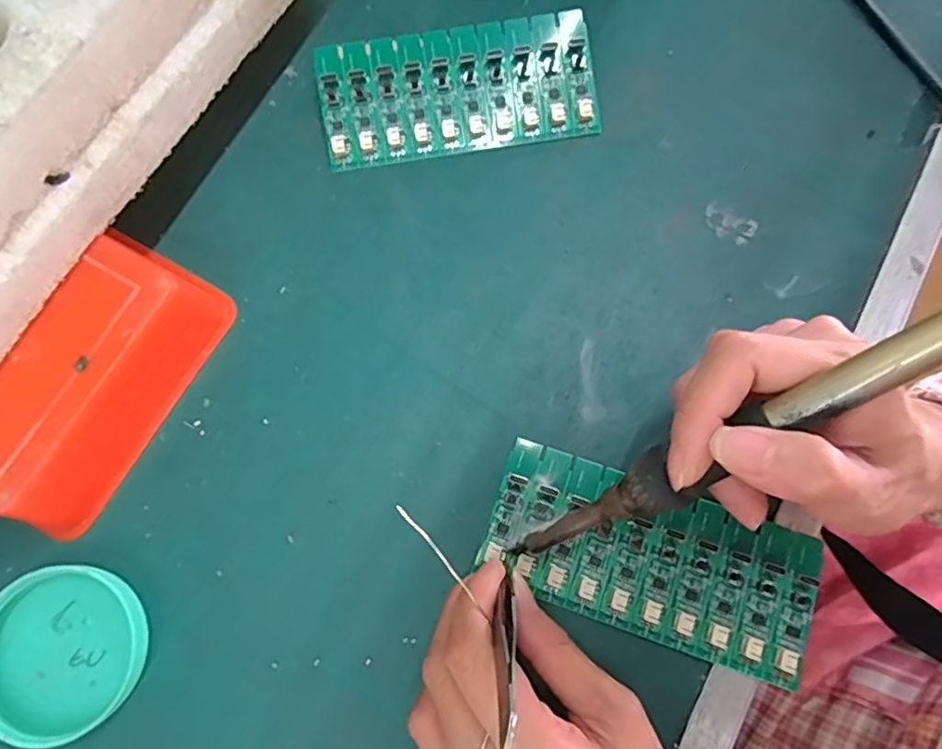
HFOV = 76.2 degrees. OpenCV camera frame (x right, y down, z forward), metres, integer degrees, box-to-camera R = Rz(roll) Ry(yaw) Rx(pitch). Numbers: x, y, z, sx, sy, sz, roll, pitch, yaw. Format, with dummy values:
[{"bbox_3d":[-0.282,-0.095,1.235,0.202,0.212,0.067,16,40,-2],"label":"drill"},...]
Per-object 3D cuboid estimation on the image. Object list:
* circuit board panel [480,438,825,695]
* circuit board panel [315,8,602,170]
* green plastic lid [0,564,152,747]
[{"bbox_3d":[0.077,0.079,0.260,0.137,0.007,0.062,18,79,8],"label":"circuit board panel"},{"bbox_3d":[-0.007,-0.146,0.308,0.139,0.007,0.062,-8,92,-1],"label":"circuit board panel"},{"bbox_3d":[-0.172,0.116,0.250,0.065,0.012,0.065,0,77,-1],"label":"green plastic lid"}]

